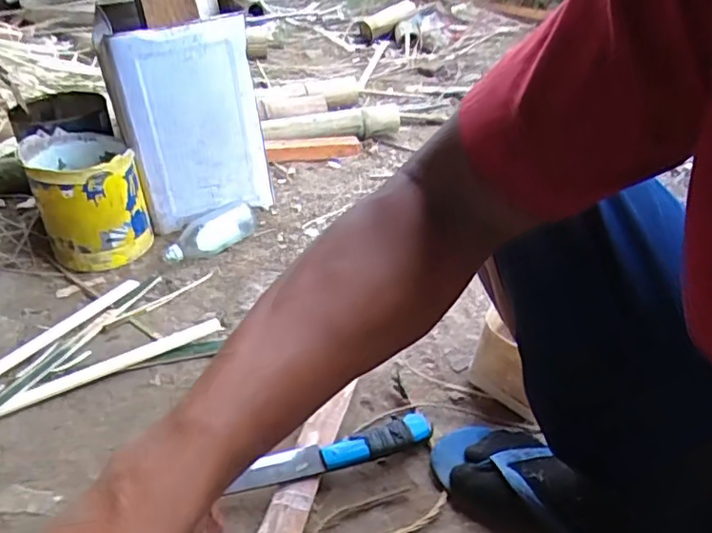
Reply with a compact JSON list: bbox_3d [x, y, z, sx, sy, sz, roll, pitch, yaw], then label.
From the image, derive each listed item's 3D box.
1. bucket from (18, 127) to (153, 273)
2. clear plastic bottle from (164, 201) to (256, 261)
[{"bbox_3d":[-0.446,-0.113,1.012,0.159,0.188,0.165,-18,39,-21],"label":"bucket"},{"bbox_3d":[-0.256,-0.054,1.038,0.073,0.053,0.180,21,43,29],"label":"clear plastic bottle"}]

